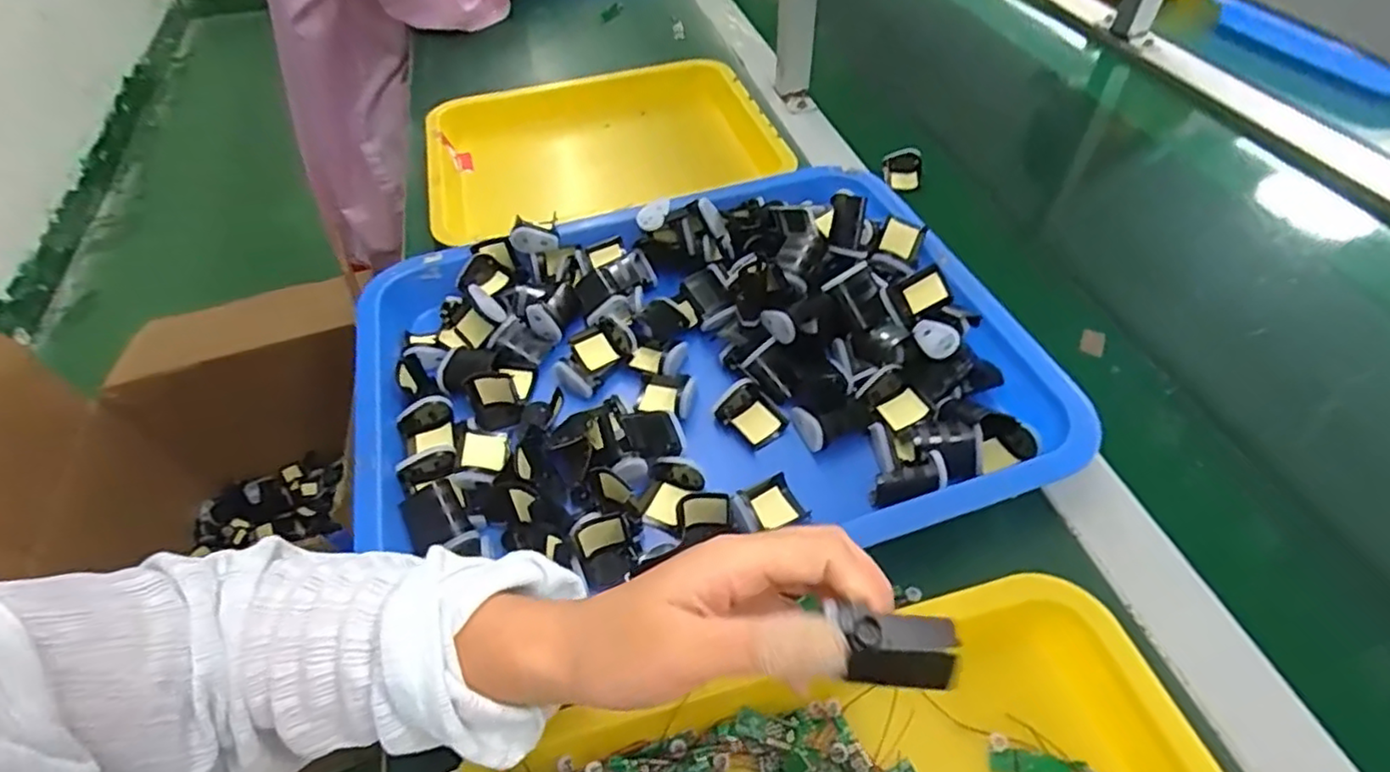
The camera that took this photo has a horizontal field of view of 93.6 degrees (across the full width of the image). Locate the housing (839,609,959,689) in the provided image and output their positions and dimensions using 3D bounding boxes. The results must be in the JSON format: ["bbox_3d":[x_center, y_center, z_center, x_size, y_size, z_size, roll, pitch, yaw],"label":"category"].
[{"bbox_3d":[0.066,0.087,0.212,0.037,0.024,0.015,4,51,5],"label":"housing"}]

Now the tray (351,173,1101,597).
[{"bbox_3d":[-0.001,-0.019,0.456,0.448,0.057,0.334,-15,51,-8],"label":"tray"}]

